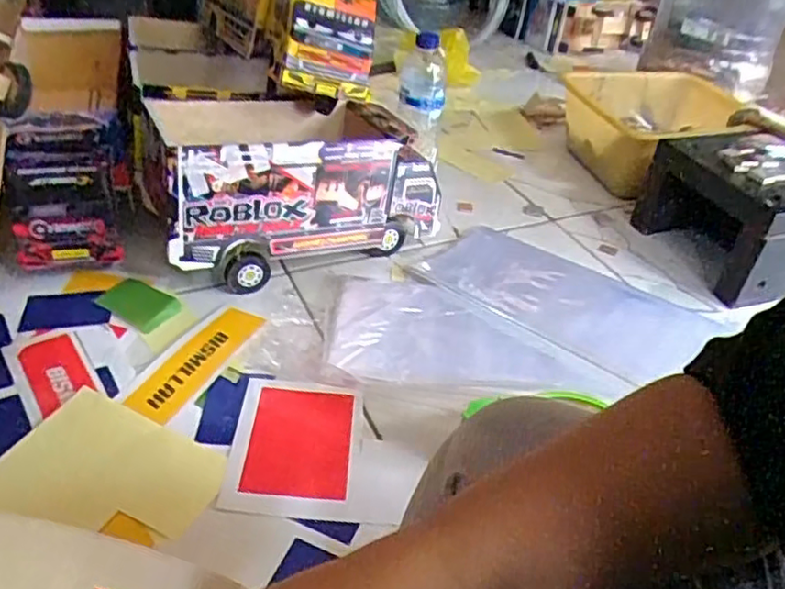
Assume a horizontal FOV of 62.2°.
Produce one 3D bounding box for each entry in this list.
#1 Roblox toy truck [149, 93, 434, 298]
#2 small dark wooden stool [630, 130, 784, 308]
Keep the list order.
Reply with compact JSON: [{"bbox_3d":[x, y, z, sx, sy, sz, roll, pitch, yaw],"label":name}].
[{"bbox_3d":[-0.107,-0.126,0.763,0.322,0.178,0.141,-14,42,-25],"label":"Roblox toy truck"},{"bbox_3d":[0.497,-0.120,0.876,0.298,0.136,0.237,-11,41,-21],"label":"small dark wooden stool"}]

